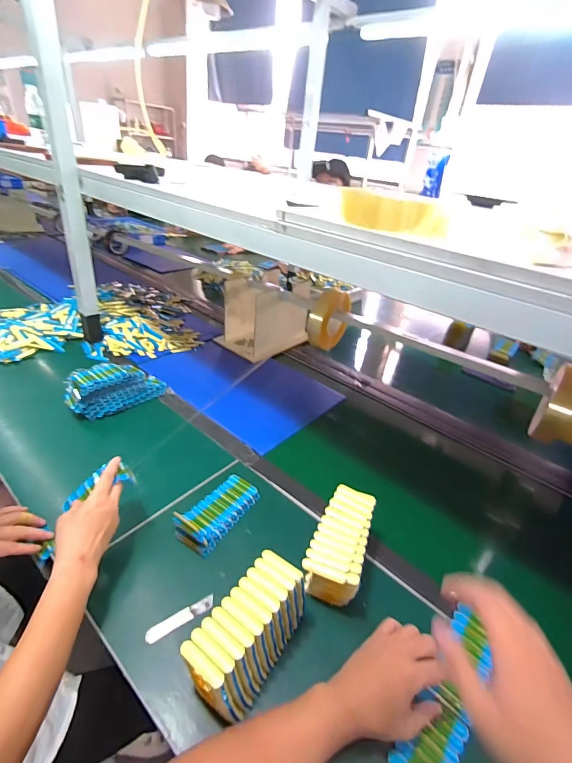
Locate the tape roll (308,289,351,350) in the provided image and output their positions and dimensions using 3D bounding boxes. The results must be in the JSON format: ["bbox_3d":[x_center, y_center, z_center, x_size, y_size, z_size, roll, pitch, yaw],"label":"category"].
[{"bbox_3d":[0.132,-0.183,1.072,0.050,0.154,0.166,28,37,30],"label":"tape roll"}]

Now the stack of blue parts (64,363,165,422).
[{"bbox_3d":[-0.405,0.005,0.879,0.102,0.079,0.209,30,38,32],"label":"stack of blue parts"}]

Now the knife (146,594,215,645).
[{"bbox_3d":[-0.146,0.329,0.515,0.095,0.005,0.019,-14,38,-31],"label":"knife"}]

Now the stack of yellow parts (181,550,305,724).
[{"bbox_3d":[-0.046,0.312,0.464,0.081,0.097,0.153,26,36,27],"label":"stack of yellow parts"}]

